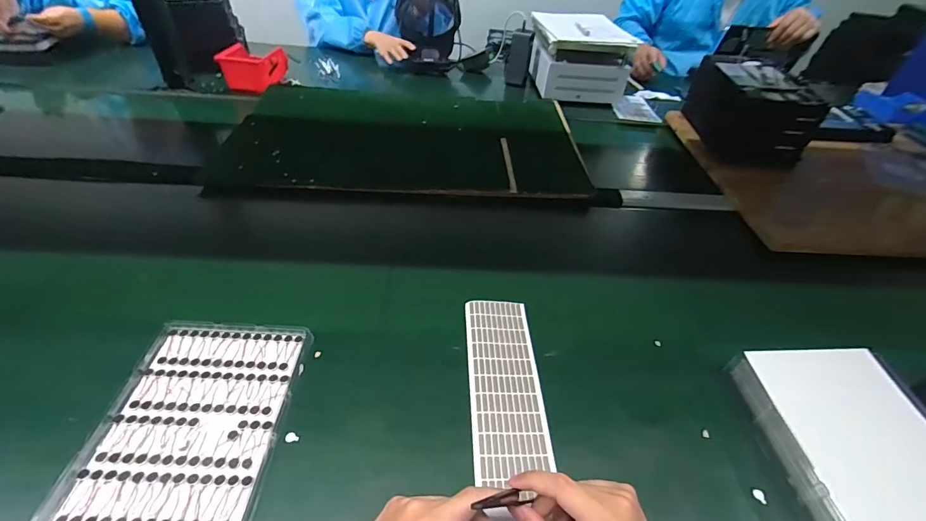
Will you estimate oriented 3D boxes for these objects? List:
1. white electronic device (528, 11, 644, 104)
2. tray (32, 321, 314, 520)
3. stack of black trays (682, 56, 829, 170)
[{"bbox_3d":[0.287,-0.528,1.035,0.197,0.125,0.256,0,44,-6],"label":"white electronic device"},{"bbox_3d":[-0.267,0.154,0.408,0.168,0.013,0.213,3,44,-2],"label":"tray"},{"bbox_3d":[0.613,-0.328,0.883,0.168,0.135,0.239,6,44,1],"label":"stack of black trays"}]

